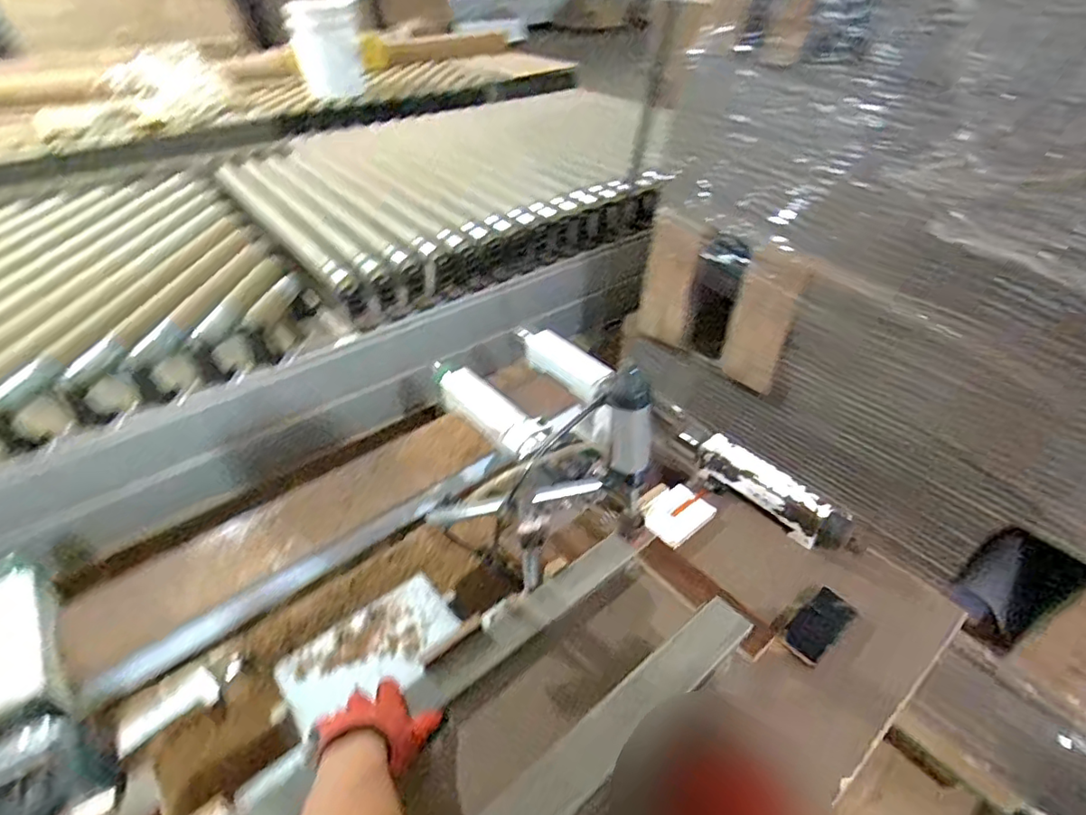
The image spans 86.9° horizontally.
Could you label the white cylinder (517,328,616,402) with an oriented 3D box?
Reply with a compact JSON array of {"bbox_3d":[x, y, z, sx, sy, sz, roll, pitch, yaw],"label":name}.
[{"bbox_3d":[0.031,-0.099,1.177,0.252,0.064,0.062,31,48,34],"label":"white cylinder"}]

